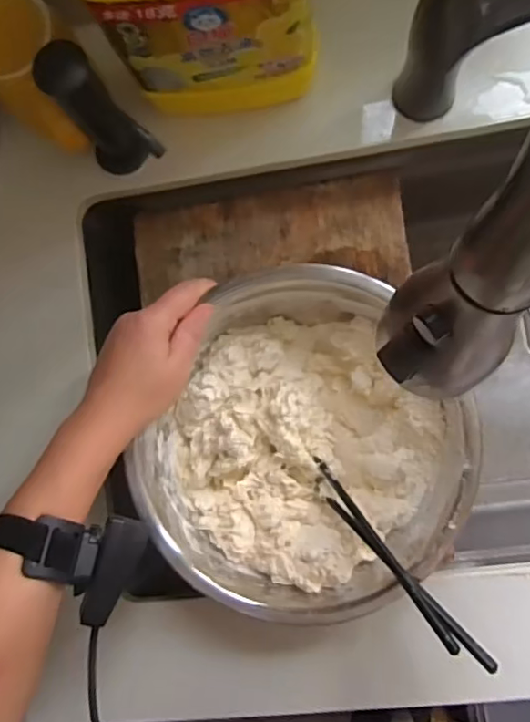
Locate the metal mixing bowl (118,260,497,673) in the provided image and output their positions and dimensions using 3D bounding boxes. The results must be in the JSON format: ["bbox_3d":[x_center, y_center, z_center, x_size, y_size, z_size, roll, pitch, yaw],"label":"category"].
[{"bbox_3d":[0.035,0.075,0.437,0.236,0.098,0.225,-1,85,7],"label":"metal mixing bowl"}]

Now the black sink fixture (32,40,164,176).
[{"bbox_3d":[-0.125,-0.183,0.435,0.044,0.127,0.040,-42,82,2],"label":"black sink fixture"}]

